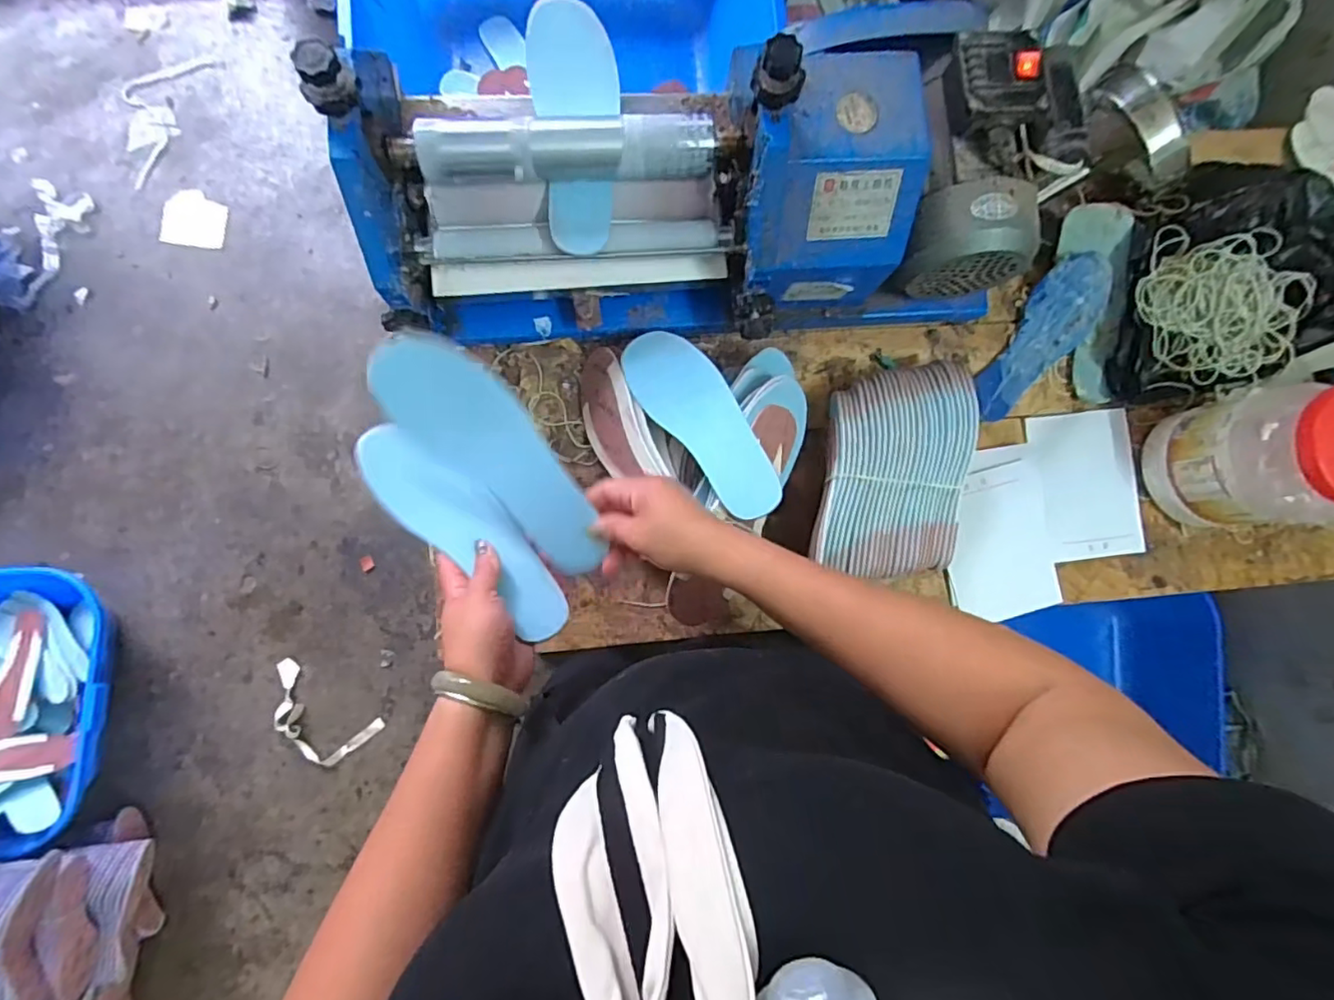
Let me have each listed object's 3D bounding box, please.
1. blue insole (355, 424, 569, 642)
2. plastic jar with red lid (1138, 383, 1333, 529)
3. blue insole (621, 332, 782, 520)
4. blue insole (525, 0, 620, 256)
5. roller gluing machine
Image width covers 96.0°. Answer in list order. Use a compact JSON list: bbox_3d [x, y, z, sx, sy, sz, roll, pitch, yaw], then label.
[{"bbox_3d":[-0.167,0.025,0.506,0.220,0.023,0.064,43,83,0],"label":"blue insole"},{"bbox_3d":[0.647,-0.045,0.651,0.112,0.194,0.137,-13,86,-5],"label":"plastic jar with red lid"},{"bbox_3d":[0.035,-0.083,0.602,0.078,0.007,0.230,-37,69,4],"label":"blue insole"},{"bbox_3d":[-0.082,-0.352,0.566,0.080,0.023,0.231,-8,89,-4],"label":"blue insole"},{"bbox_3d":[0.048,-0.308,0.593,0.635,0.222,0.275,-3,85,-5],"label":"roller gluing machine"}]

